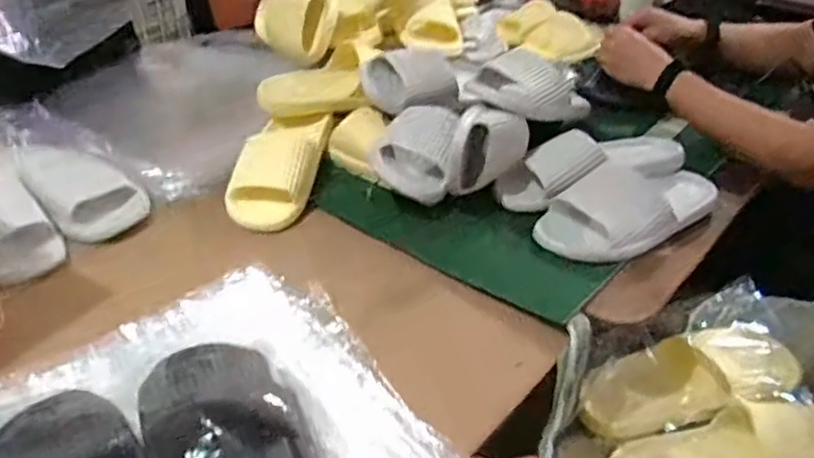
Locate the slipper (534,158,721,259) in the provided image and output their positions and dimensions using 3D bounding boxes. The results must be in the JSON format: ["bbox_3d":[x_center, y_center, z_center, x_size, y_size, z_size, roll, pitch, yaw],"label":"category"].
[{"bbox_3d":[0.287,-0.038,0.822,0.282,0.078,0.120,-26,43,-31],"label":"slipper"}]

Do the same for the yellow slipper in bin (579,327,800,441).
[{"bbox_3d":[0.337,0.179,0.780,0.272,0.064,0.097,-18,58,-1],"label":"yellow slipper in bin"}]

